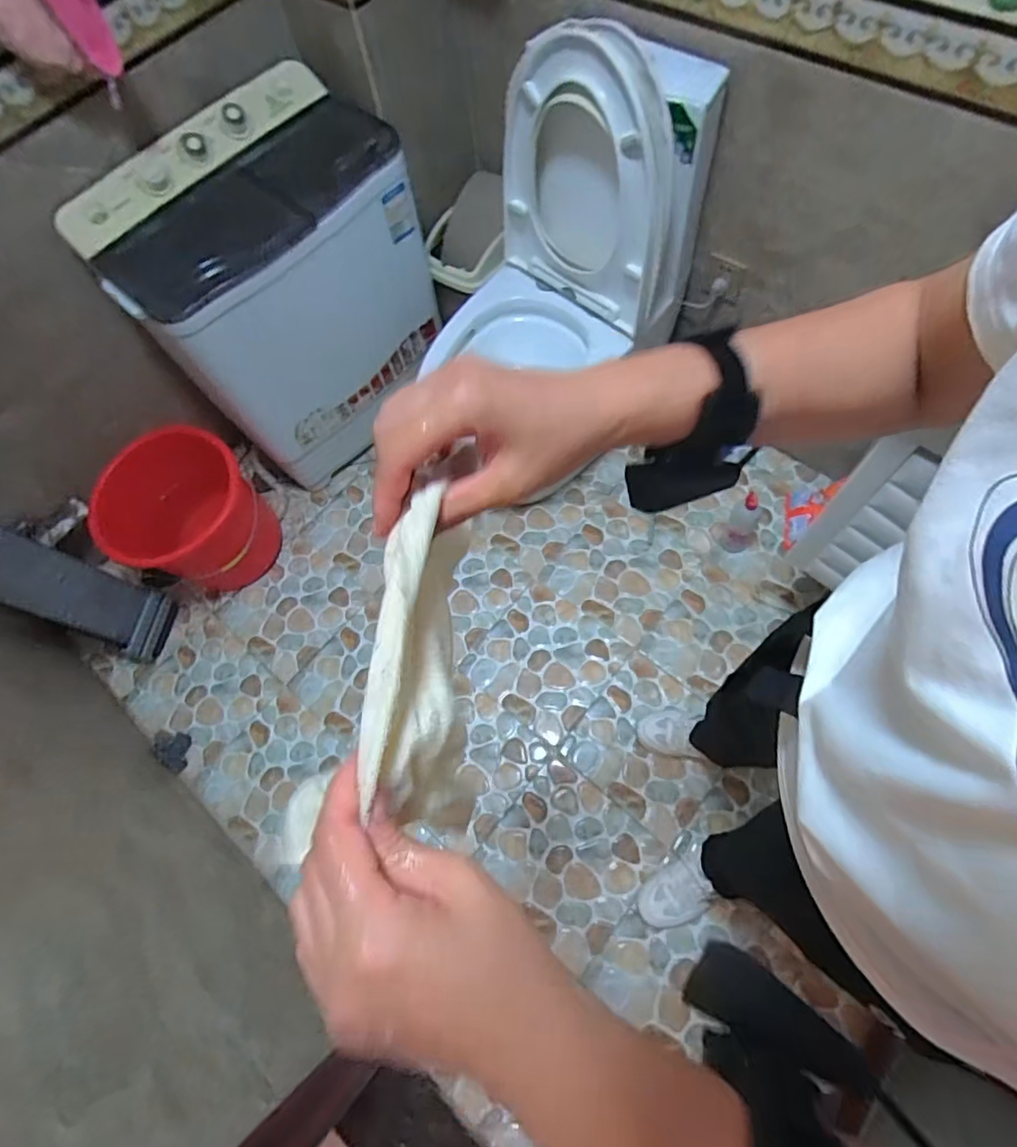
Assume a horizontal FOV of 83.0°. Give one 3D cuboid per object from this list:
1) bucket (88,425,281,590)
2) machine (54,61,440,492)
[{"bbox_3d":[-0.769,-0.122,1.411,0.334,0.306,0.279,-39,70,-14],"label":"bucket"},{"bbox_3d":[-0.489,-0.611,1.342,0.345,0.647,0.595,36,73,17],"label":"machine"}]

